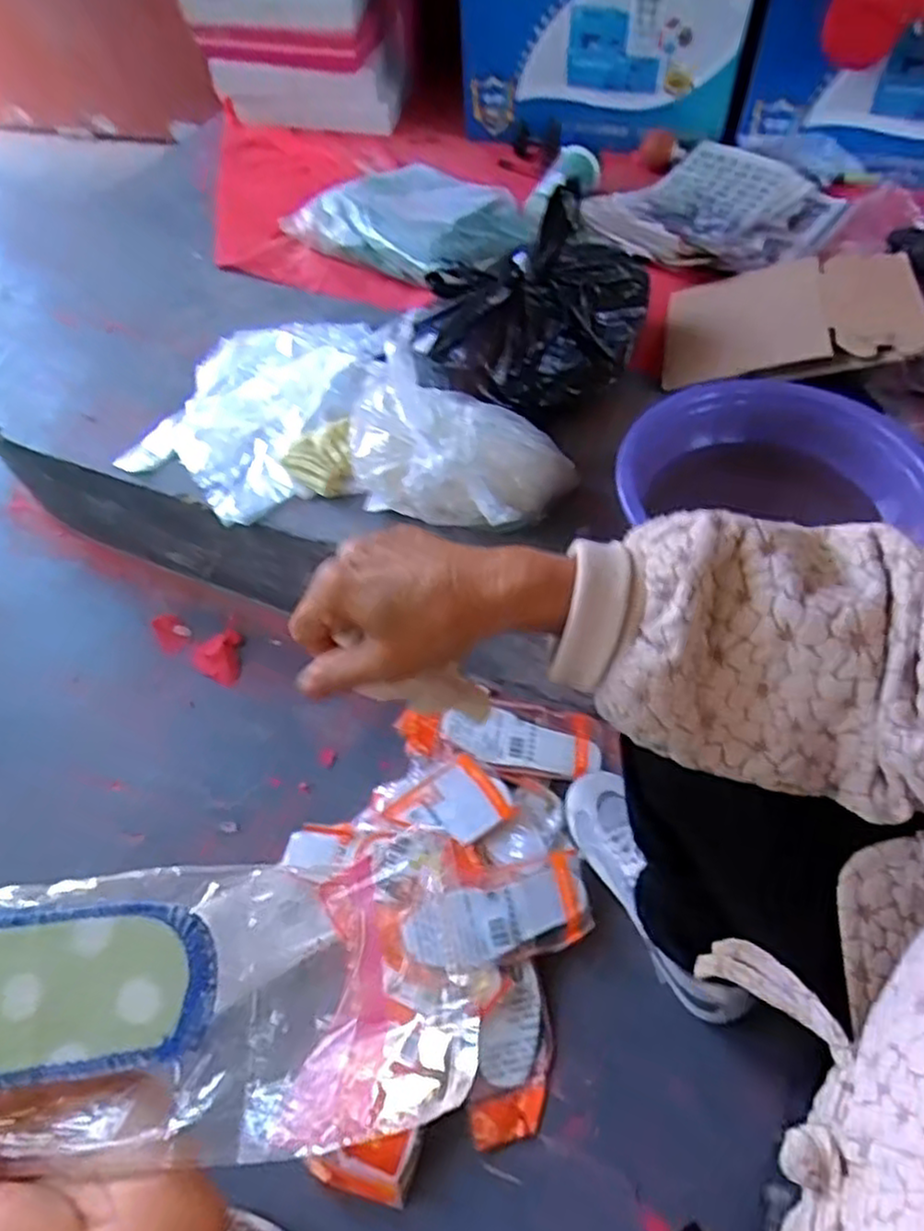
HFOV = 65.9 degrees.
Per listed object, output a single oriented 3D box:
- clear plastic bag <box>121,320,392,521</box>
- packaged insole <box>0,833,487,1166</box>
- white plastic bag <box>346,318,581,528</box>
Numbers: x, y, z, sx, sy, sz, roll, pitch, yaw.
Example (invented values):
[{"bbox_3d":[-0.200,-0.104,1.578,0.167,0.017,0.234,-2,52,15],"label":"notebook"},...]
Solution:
[{"bbox_3d":[-0.250,-0.262,0.882,0.237,0.030,0.347,13,57,10],"label":"clear plastic bag"},{"bbox_3d":[-0.141,0.130,0.227,0.277,0.030,0.083,-5,56,-4],"label":"packaged insole"},{"bbox_3d":[-0.004,-0.167,0.700,0.214,0.158,0.116,16,57,12],"label":"white plastic bag"}]

